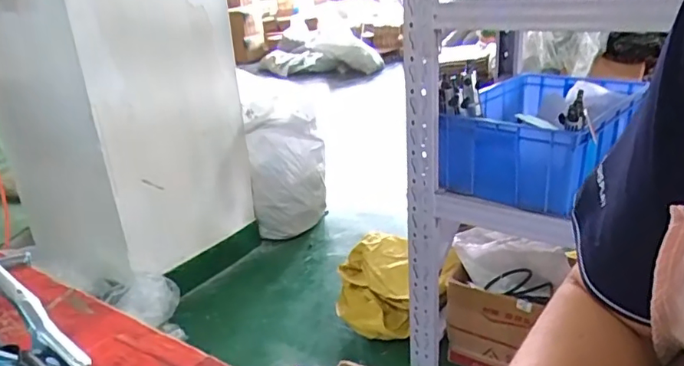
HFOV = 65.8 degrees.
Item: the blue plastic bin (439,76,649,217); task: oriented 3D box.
[{"bbox_3d":[0.536,-0.136,1.380,0.372,0.200,0.622,10,26,32],"label":"blue plastic bin"}]

